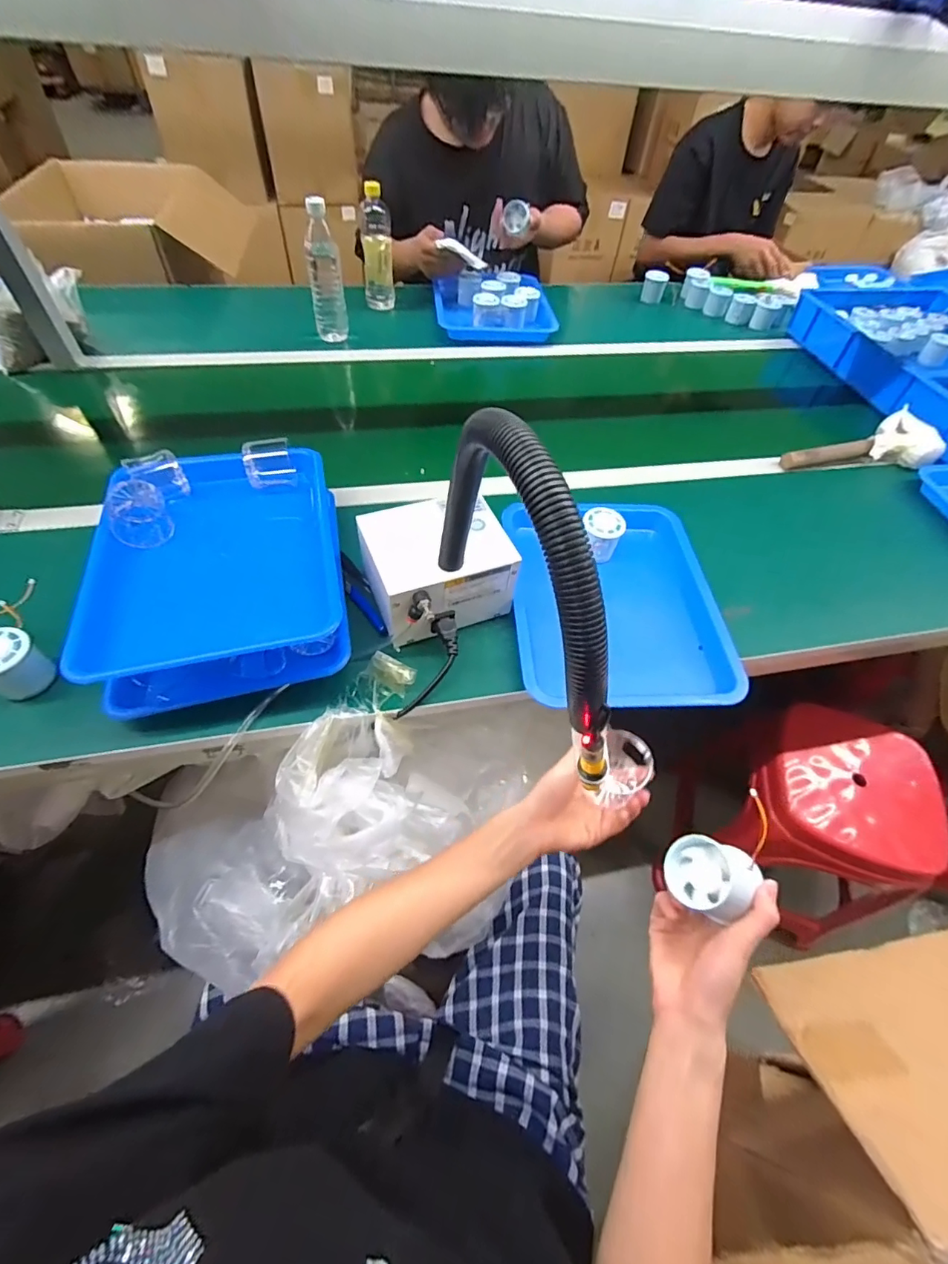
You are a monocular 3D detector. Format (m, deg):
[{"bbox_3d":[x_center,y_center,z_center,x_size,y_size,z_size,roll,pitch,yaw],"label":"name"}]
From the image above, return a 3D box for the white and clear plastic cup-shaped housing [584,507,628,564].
[{"bbox_3d":[0.177,-0.138,0.696,0.057,0.058,0.057,14,55,6],"label":"white and clear plastic cup-shaped housing"}]

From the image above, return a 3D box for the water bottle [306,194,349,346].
[{"bbox_3d":[-0.292,-0.692,0.984,0.064,0.243,0.068,-8,55,-10],"label":"water bottle"}]

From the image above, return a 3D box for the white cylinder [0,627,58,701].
[{"bbox_3d":[-0.478,0.032,0.514,0.050,0.060,0.055,32,58,17],"label":"white cylinder"}]

